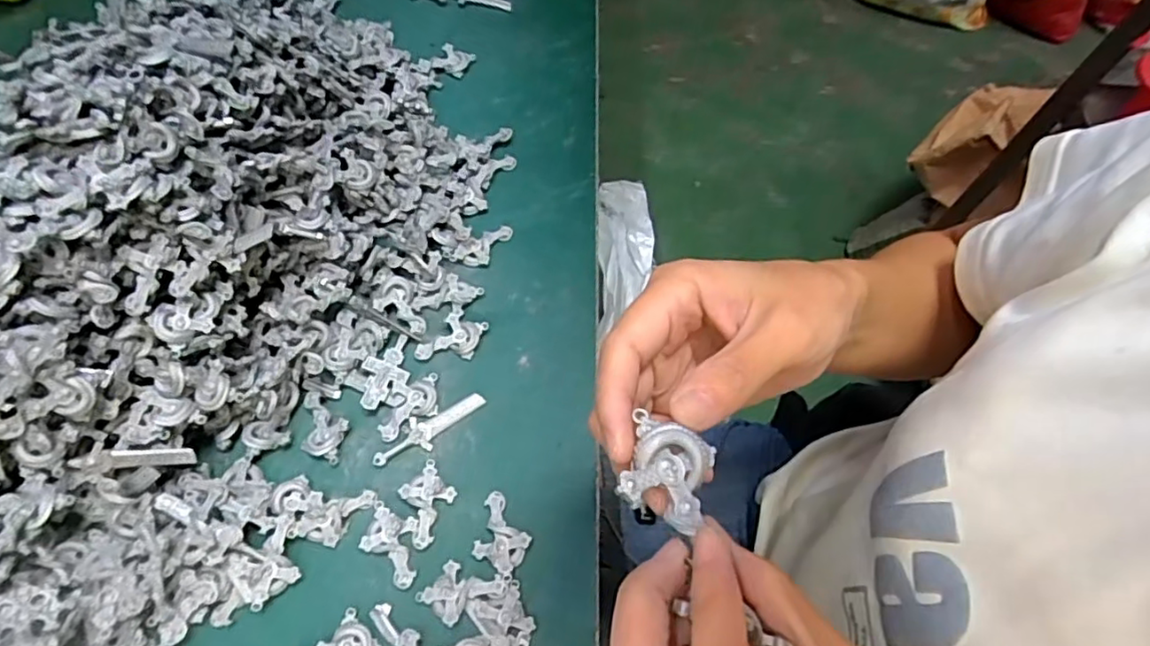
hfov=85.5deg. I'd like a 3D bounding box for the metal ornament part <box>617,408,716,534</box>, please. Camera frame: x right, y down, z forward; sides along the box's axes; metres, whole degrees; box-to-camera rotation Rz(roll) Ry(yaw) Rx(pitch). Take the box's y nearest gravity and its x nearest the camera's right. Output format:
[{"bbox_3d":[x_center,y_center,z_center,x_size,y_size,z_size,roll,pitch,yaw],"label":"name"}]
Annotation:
[{"bbox_3d":[0.028,0.044,0.187,0.026,0.005,0.028,29,63,-1],"label":"metal ornament part"}]

